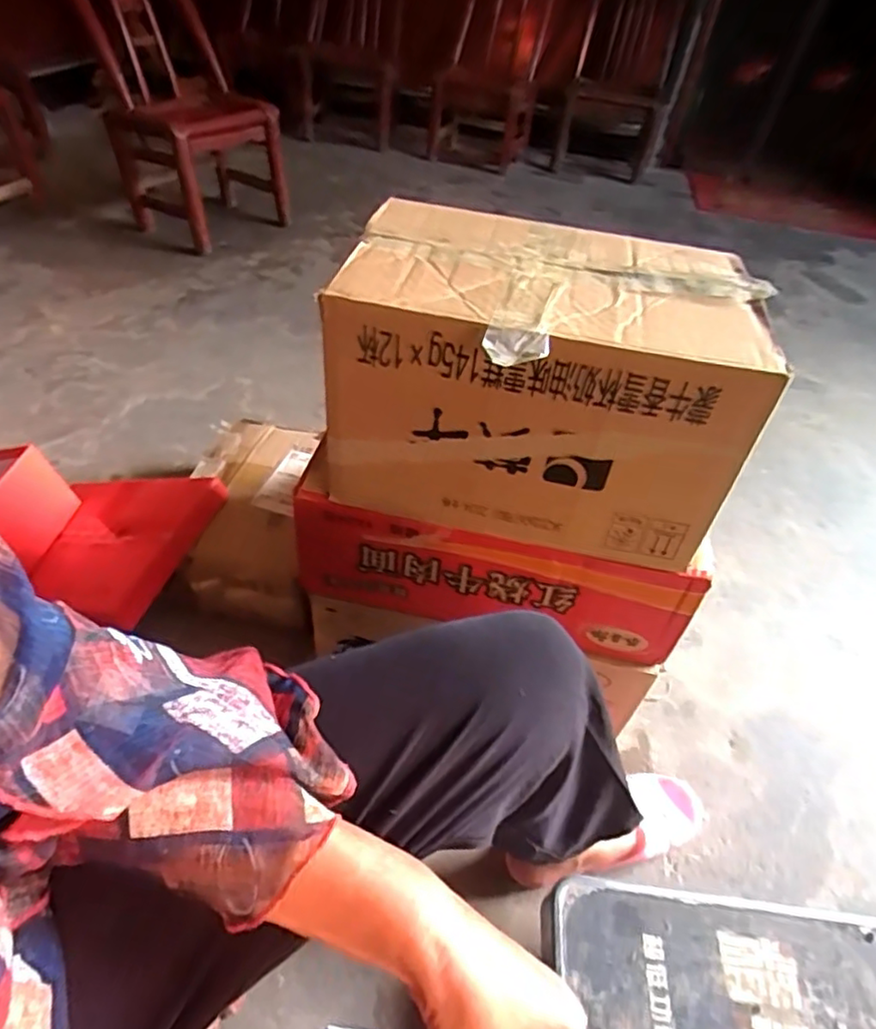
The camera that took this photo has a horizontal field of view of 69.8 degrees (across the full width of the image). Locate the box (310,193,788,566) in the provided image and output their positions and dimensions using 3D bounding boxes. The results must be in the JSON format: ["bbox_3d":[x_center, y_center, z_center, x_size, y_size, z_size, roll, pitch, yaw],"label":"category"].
[{"bbox_3d":[0.084,-0.126,0.570,0.329,0.197,0.230,10,44,3],"label":"box"}]

